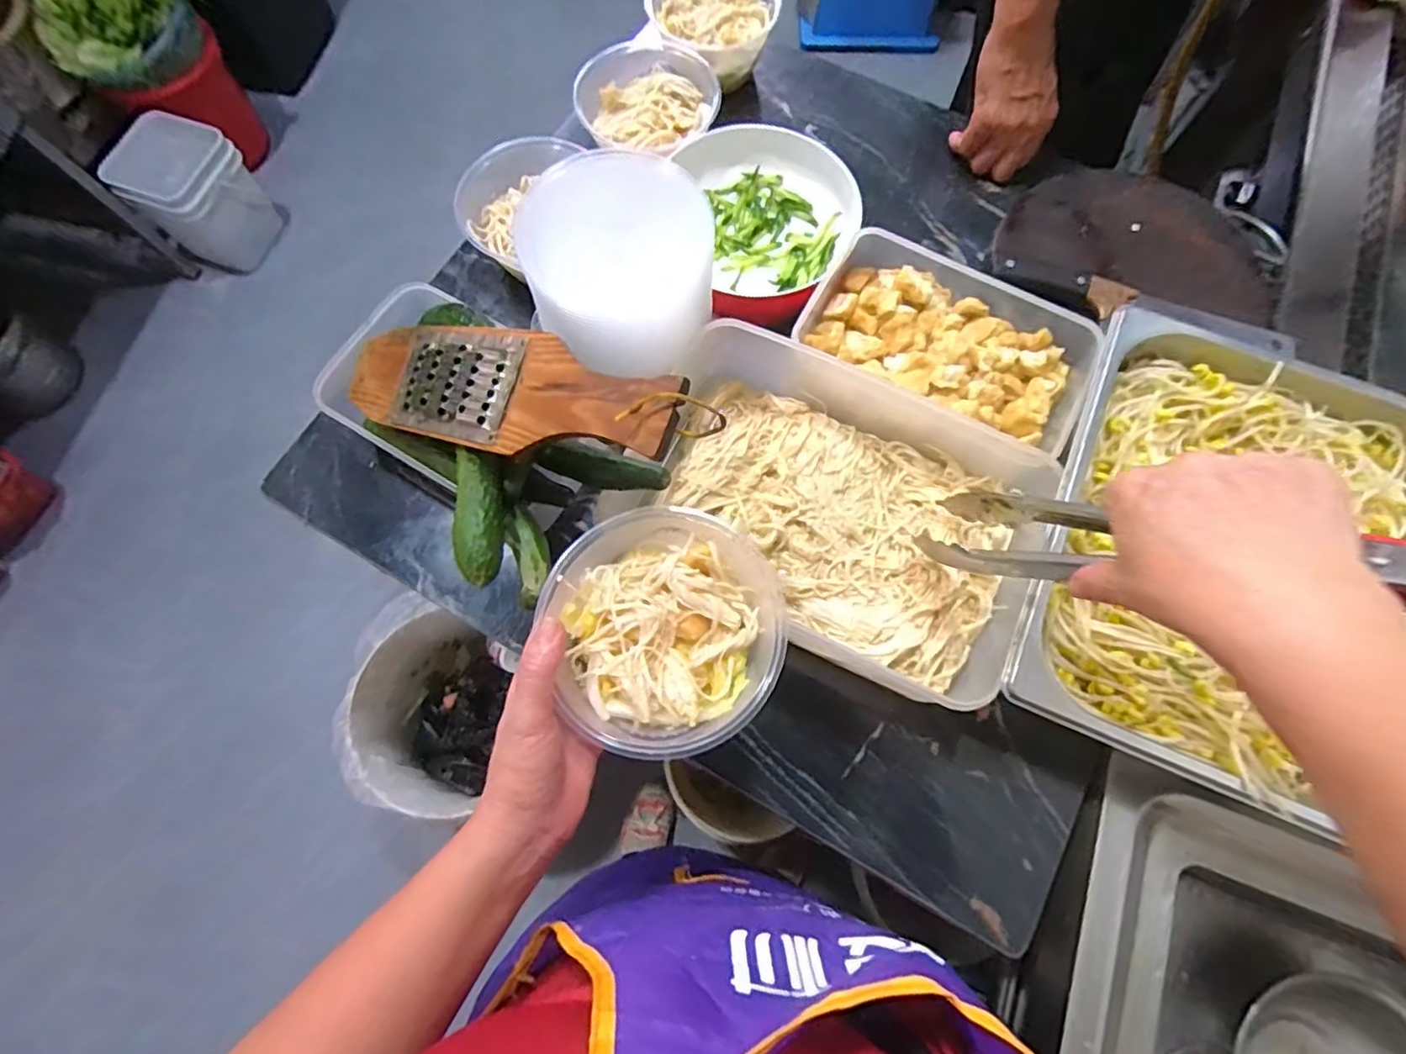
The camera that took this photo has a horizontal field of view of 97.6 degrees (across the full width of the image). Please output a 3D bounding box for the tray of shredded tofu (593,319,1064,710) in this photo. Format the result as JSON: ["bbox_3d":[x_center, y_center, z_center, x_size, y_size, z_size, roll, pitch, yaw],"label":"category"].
[{"bbox_3d":[0.108,-0.022,0.506,0.331,0.064,0.223,26,75,7],"label":"tray of shredded tofu"}]

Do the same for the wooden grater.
[{"bbox_3d":[-0.146,-0.096,0.423,0.355,0.026,0.081,15,71,34],"label":"wooden grater"}]

